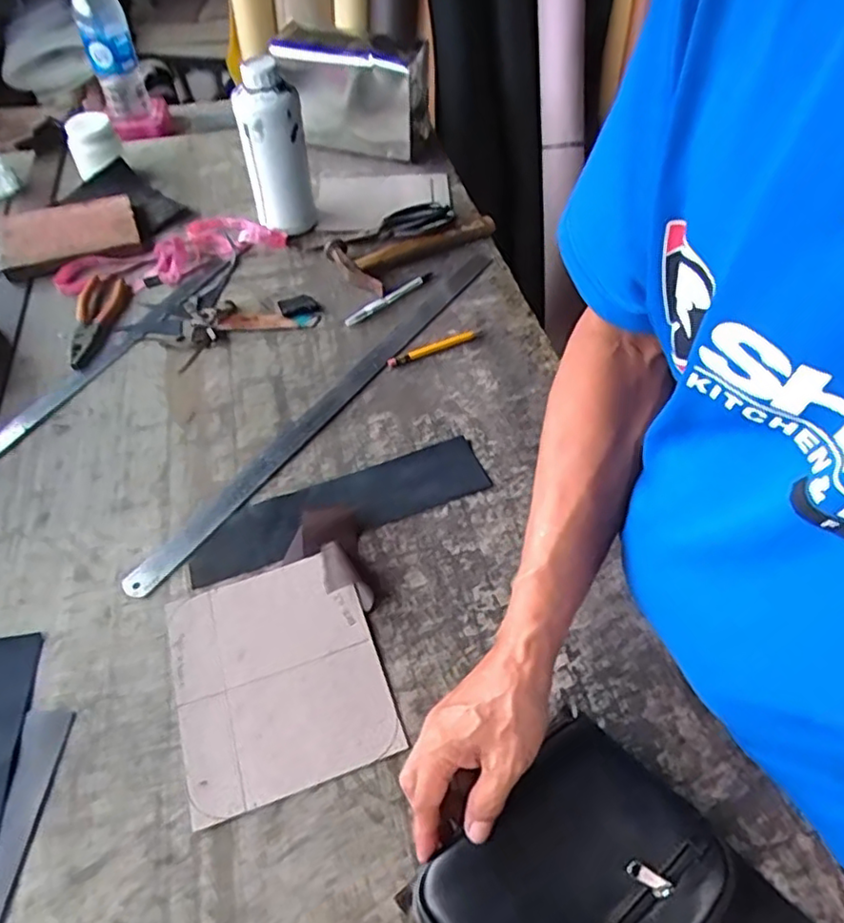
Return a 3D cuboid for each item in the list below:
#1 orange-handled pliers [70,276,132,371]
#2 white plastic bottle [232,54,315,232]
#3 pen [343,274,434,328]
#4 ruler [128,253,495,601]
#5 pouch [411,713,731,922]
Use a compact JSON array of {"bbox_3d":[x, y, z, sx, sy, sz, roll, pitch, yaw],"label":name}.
[{"bbox_3d":[-0.409,-0.187,0.792,0.049,0.028,0.165,-3,51,-2],"label":"orange-handled pliers"},{"bbox_3d":[-0.199,-0.425,0.875,0.073,0.219,0.073,1,51,1],"label":"white plastic bottle"},{"bbox_3d":[-0.042,-0.216,0.836,0.148,0.008,0.016,-37,59,-26],"label":"pen"},{"bbox_3d":[-0.084,-0.087,0.734,0.033,0.008,0.625,29,56,19],"label":"ruler"},{"bbox_3d":[0.103,0.280,0.418,0.183,0.030,0.141,-33,58,-24],"label":"pouch"}]

